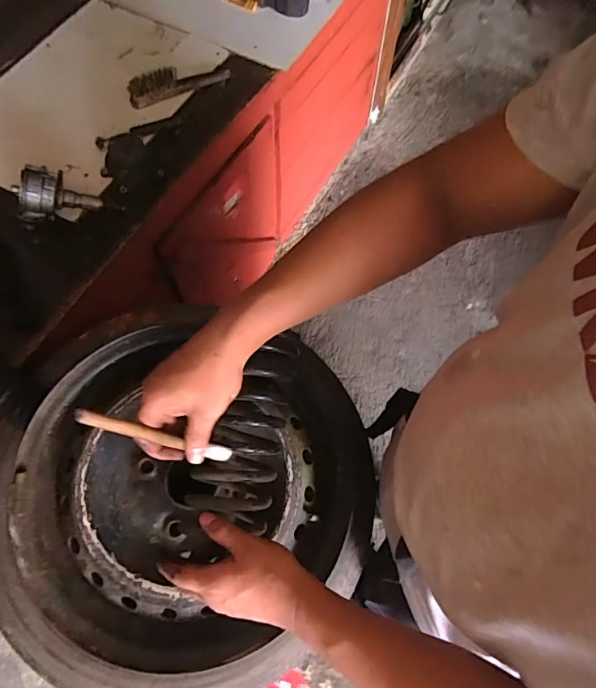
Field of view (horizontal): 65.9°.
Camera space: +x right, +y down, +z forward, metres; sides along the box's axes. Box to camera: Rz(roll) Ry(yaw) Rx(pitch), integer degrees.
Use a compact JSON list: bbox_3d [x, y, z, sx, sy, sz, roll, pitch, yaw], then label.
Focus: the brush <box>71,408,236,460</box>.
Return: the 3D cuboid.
[{"bbox_3d":[-0.116,0.082,0.401,0.009,0.162,0.012,-14,61,34],"label":"brush"}]

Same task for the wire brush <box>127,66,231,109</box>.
[{"bbox_3d":[-0.241,-0.534,0.944,0.212,0.046,0.049,-19,68,-9],"label":"wire brush"}]

